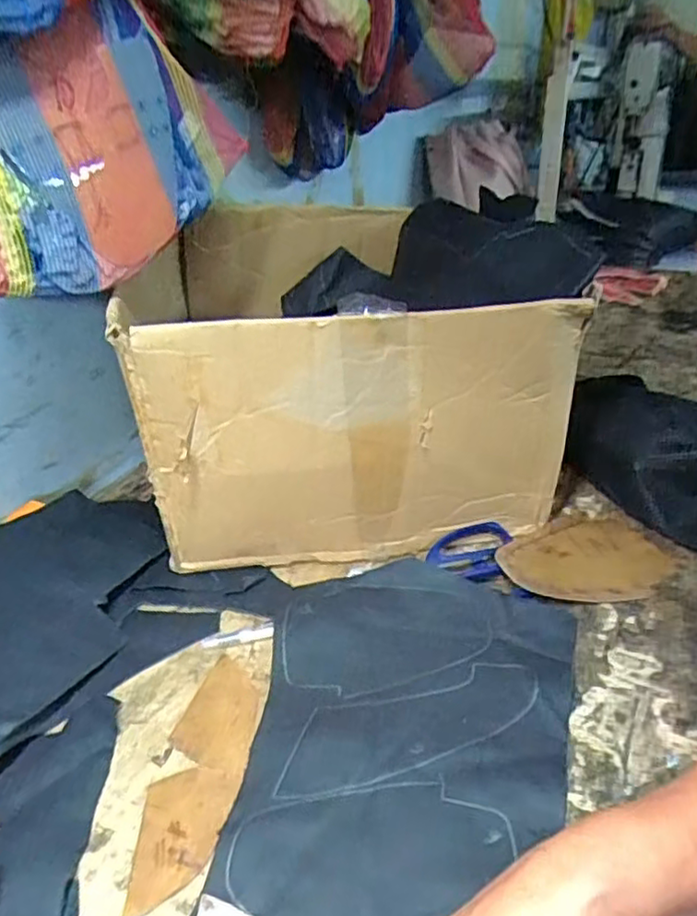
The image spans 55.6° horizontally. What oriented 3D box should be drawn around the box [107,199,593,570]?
[{"bbox_3d":[-0.010,-0.084,0.670,0.346,0.242,0.356,-7,30,-6],"label":"box"}]

